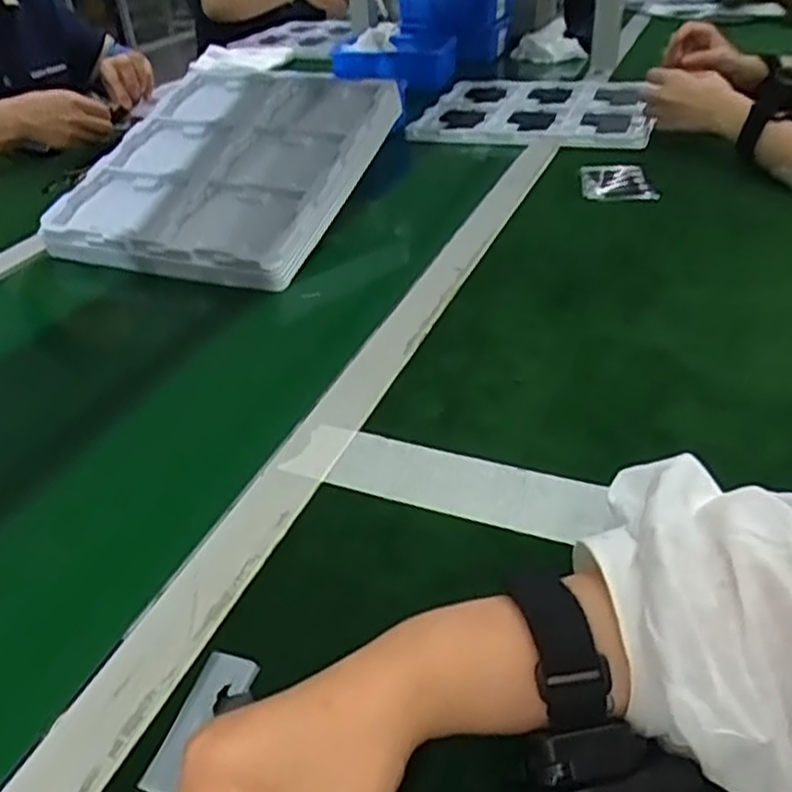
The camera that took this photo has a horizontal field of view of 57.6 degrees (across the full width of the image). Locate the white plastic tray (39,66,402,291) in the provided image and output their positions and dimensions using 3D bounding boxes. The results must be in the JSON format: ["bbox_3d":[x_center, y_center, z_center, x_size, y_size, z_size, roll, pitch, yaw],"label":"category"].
[{"bbox_3d":[-0.176,-0.250,0.763,0.284,0.032,0.312,11,57,18],"label":"white plastic tray"}]

